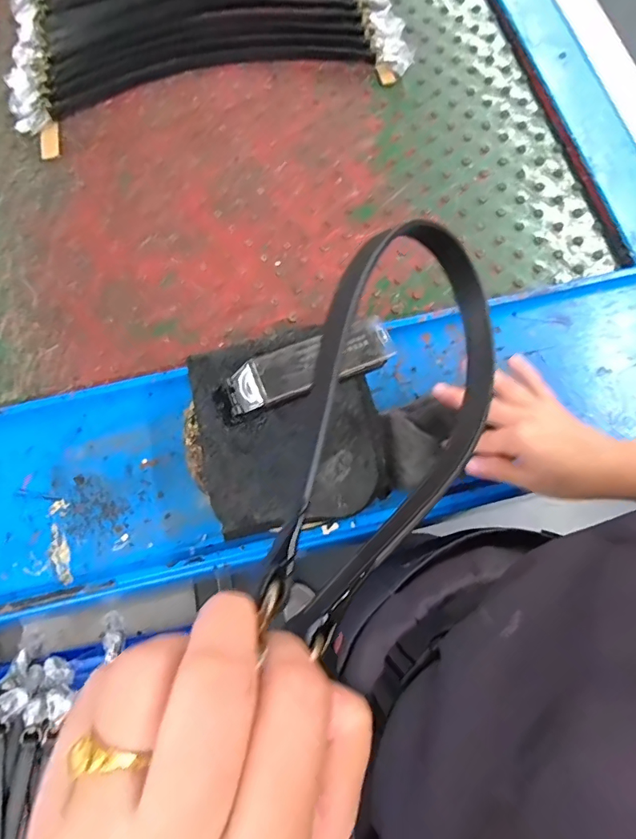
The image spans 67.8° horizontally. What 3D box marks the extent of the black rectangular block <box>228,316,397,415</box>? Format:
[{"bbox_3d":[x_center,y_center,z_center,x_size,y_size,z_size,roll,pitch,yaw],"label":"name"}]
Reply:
[{"bbox_3d":[-0.006,-0.048,0.414,0.146,0.017,0.049,-19,74,-5],"label":"black rectangular block"}]

